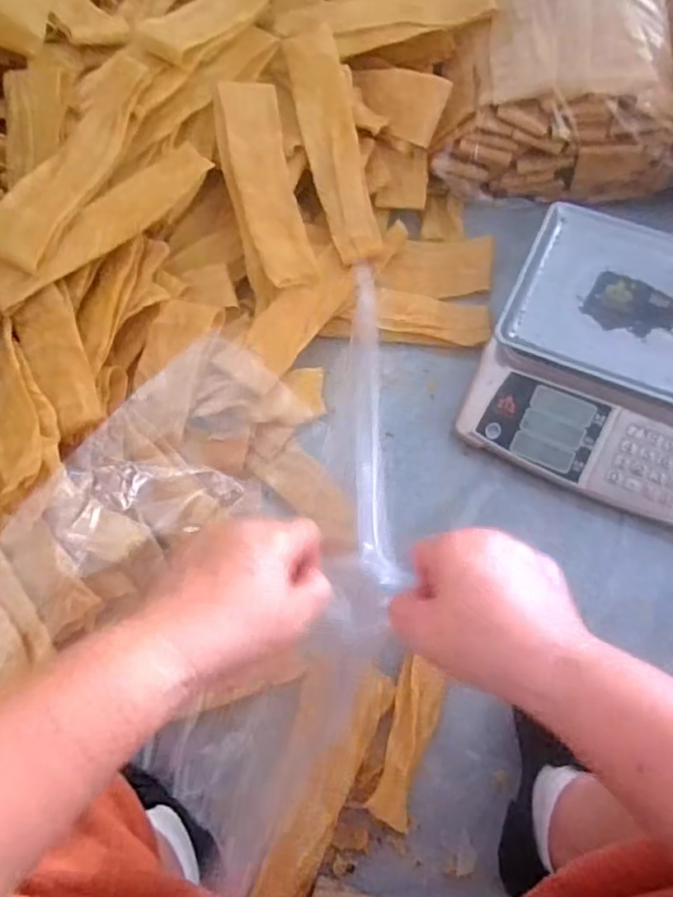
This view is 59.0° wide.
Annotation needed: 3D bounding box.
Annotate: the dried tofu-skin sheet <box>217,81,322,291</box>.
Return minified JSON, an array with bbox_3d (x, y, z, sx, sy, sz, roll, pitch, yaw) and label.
[{"bbox_3d":[-0.099,-0.362,0.823,0.087,0.027,0.294,-14,85,-4],"label":"dried tofu-skin sheet"}]

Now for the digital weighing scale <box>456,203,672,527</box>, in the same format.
[{"bbox_3d":[0.372,-0.111,0.742,0.346,0.098,0.351,22,68,12],"label":"digital weighing scale"}]

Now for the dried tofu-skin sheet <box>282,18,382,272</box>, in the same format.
[{"bbox_3d":[-0.005,-0.432,0.850,0.076,0.028,0.348,-13,87,-4],"label":"dried tofu-skin sheet"}]

